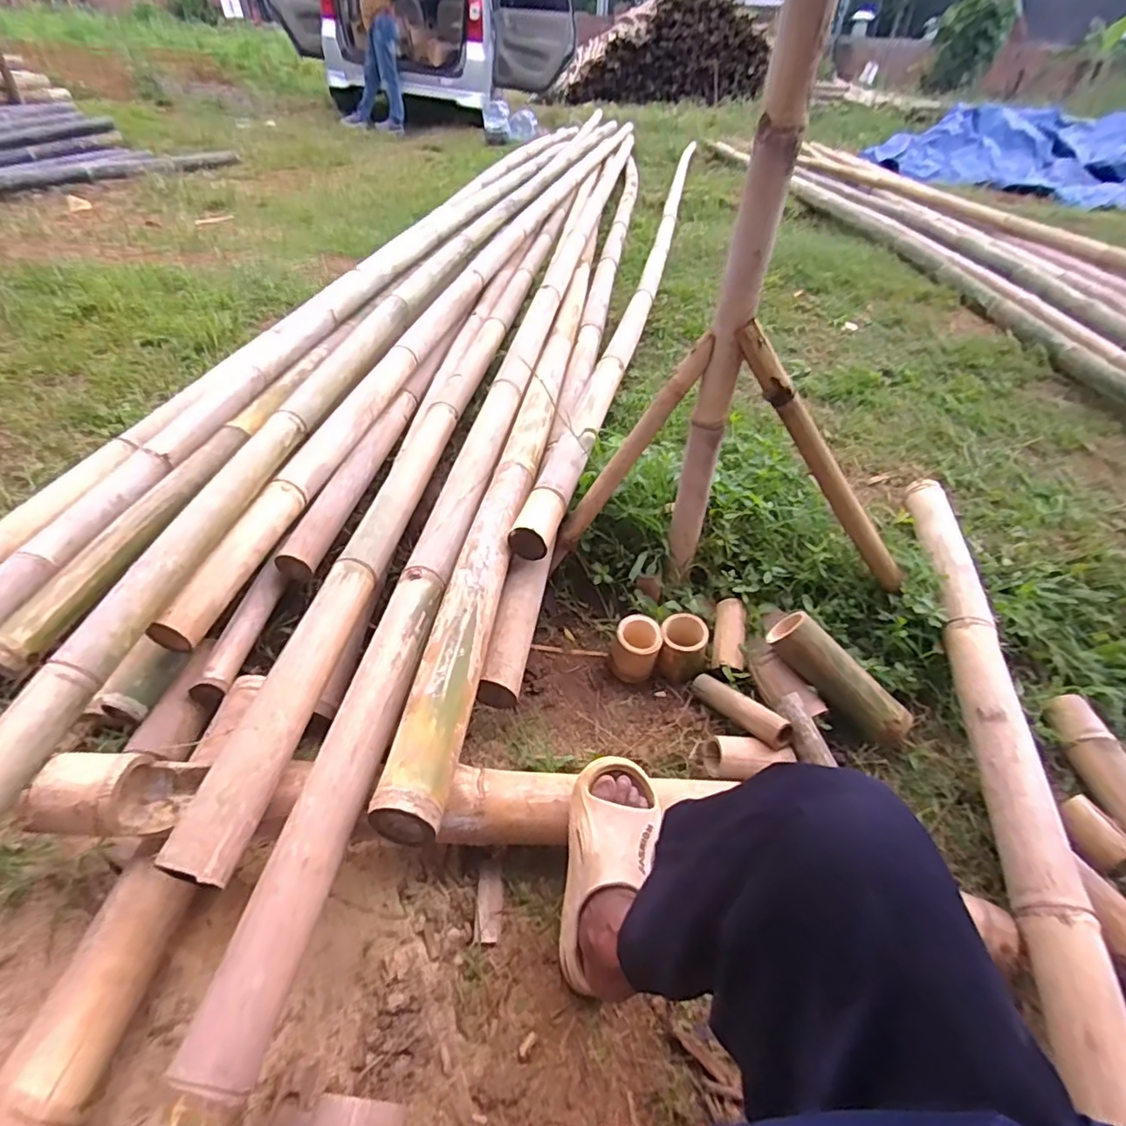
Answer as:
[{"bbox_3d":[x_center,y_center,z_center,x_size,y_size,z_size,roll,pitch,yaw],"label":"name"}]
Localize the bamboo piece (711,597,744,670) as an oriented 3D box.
[{"bbox_3d":[0.307,0.129,1.060,0.054,0.041,0.153,11,42,9],"label":"bamboo piece"}]

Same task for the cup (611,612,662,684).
[{"bbox_3d":[0.130,0.157,1.028,0.074,0.111,0.073,1,41,-1],"label":"cup"}]

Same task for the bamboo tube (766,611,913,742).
[{"bbox_3d":[0.459,0.189,0.957,0.253,0.073,0.067,45,53,11],"label":"bamboo tube"}]

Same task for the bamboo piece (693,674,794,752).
[{"bbox_3d":[0.284,0.233,0.940,0.038,0.036,0.192,-23,29,-26],"label":"bamboo piece"}]

